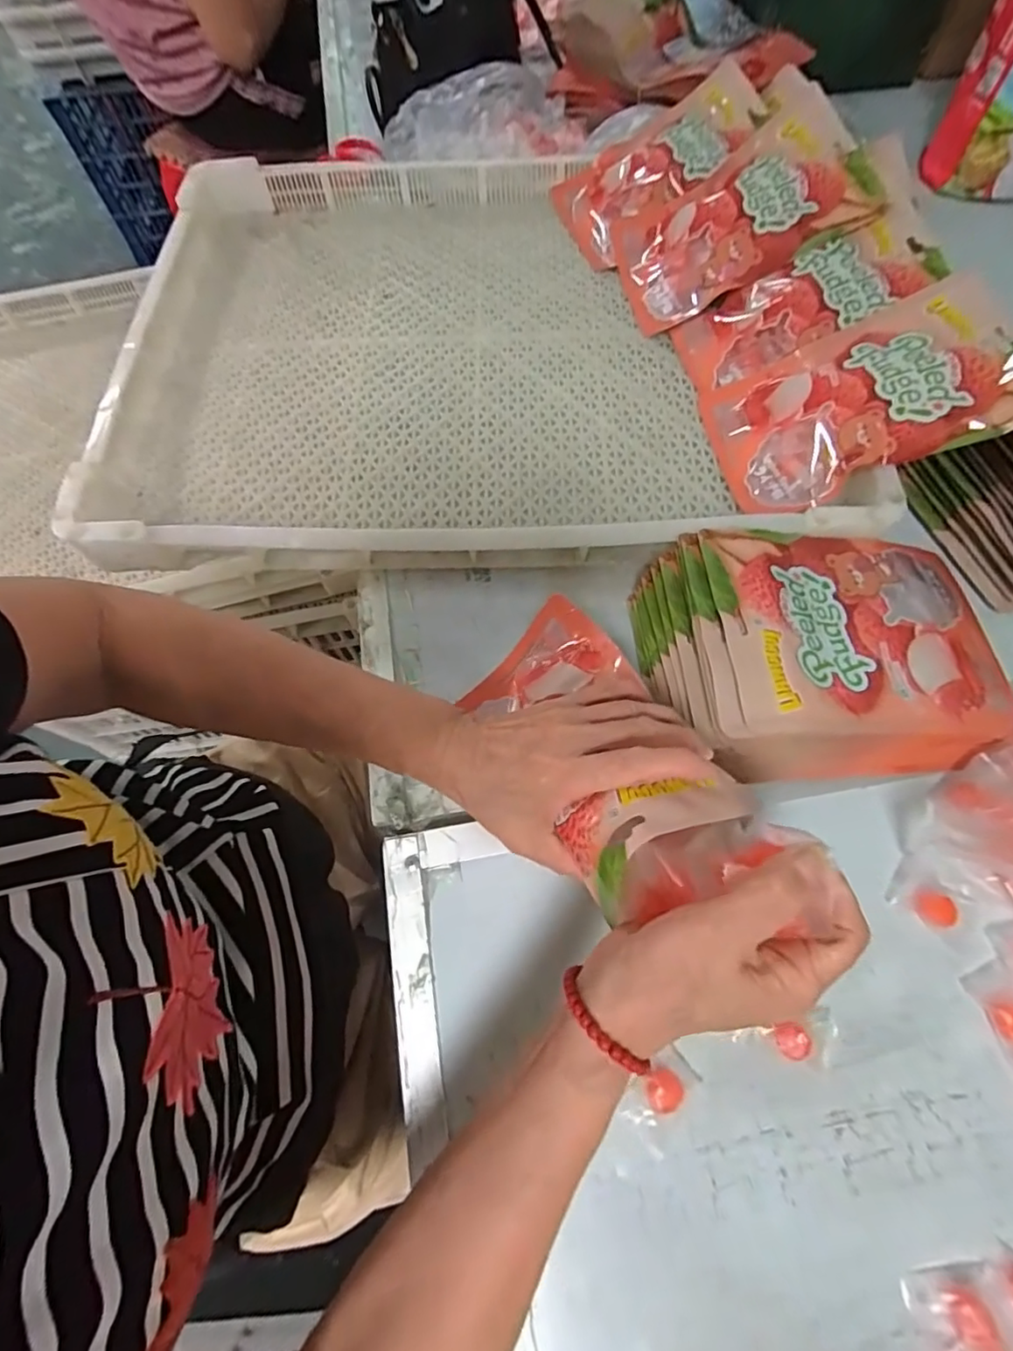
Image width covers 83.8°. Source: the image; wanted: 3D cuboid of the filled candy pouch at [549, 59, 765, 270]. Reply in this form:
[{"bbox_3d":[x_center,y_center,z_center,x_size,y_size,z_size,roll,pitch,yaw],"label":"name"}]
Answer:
[{"bbox_3d":[0.167,-0.538,0.600,0.220,0.040,0.151,-26,64,20],"label":"filled candy pouch"}]

